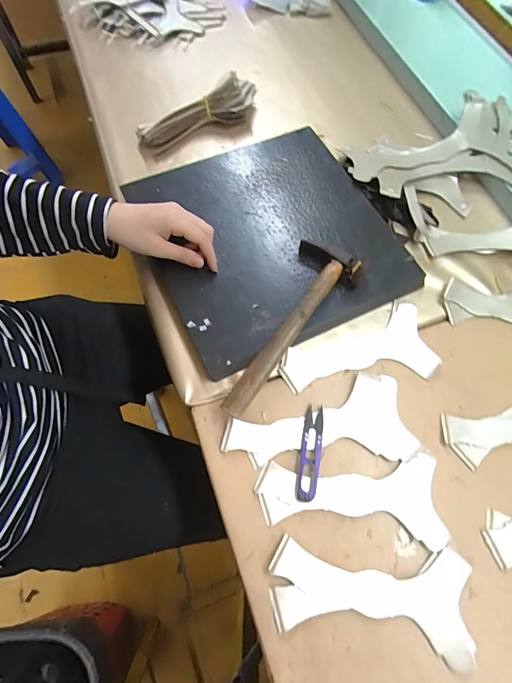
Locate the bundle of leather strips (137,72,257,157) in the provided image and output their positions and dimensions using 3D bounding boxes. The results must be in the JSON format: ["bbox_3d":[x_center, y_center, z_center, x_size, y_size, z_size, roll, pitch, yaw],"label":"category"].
[{"bbox_3d":[-0.092,-0.366,0.559,0.203,0.039,0.083,-28,71,-13],"label":"bundle of leather strips"}]

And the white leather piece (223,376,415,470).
[{"bbox_3d":[0.069,0.088,0.403,0.207,0.007,0.091,-2,70,-4],"label":"white leather piece"}]

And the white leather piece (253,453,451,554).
[{"bbox_3d":[0.097,0.164,0.373,0.186,0.006,0.081,2,67,-2],"label":"white leather piece"}]

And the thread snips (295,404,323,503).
[{"bbox_3d":[0.060,0.119,0.388,0.023,0.009,0.101,10,67,2],"label":"thread snips"}]

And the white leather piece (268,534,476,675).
[{"bbox_3d":[0.108,0.241,0.339,0.186,0.005,0.086,8,69,1],"label":"white leather piece"}]

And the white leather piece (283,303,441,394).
[{"bbox_3d":[0.121,0.009,0.438,0.186,0.009,0.090,-10,71,-8],"label":"white leather piece"}]

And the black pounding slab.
[{"bbox_3d":[0.014,-0.138,0.473,0.298,0.031,0.299,-26,70,-11],"label":"black pounding slab"}]

